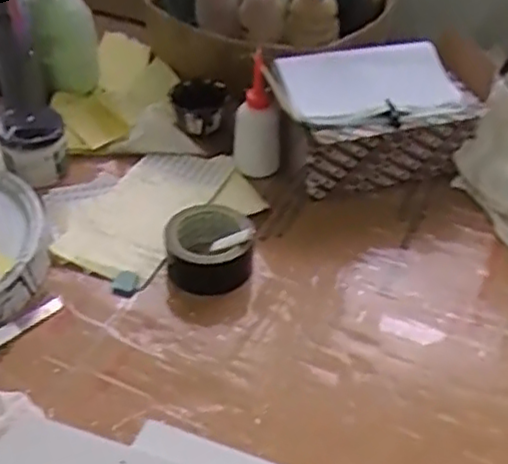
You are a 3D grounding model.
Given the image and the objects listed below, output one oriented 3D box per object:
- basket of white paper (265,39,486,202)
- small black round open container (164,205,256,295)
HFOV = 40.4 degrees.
[{"bbox_3d":[0.148,-0.127,0.850,0.234,0.142,0.112,-11,43,-12],"label":"basket of white paper"},{"bbox_3d":[-0.046,0.017,0.748,0.094,0.058,0.087,2,41,3],"label":"small black round open container"}]

